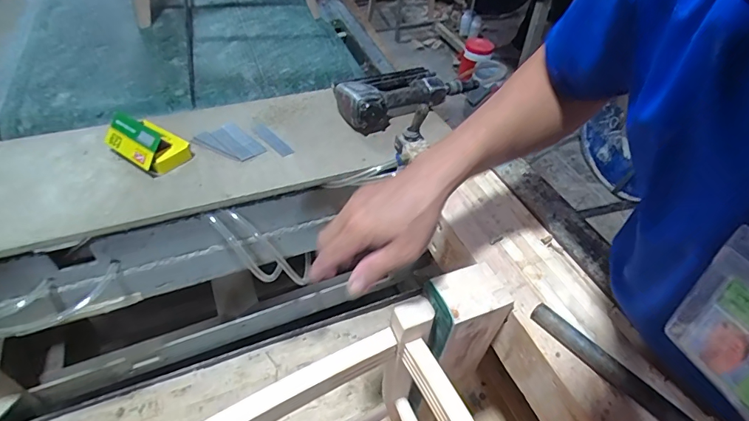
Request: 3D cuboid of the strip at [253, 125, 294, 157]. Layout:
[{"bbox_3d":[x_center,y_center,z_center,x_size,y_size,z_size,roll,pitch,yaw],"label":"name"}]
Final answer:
[{"bbox_3d":[-0.180,-0.123,0.751,0.027,0.007,0.107,-32,57,-30],"label":"strip"}]

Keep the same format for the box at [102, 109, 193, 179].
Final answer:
[{"bbox_3d":[-0.361,-0.113,0.676,0.131,0.051,0.080,30,51,22],"label":"box"}]

